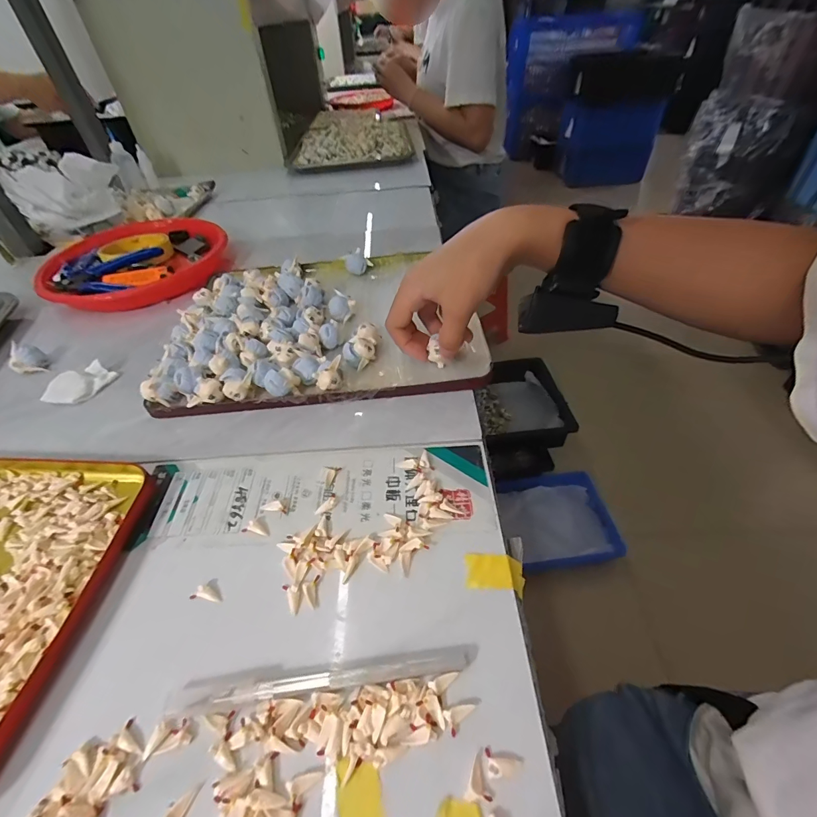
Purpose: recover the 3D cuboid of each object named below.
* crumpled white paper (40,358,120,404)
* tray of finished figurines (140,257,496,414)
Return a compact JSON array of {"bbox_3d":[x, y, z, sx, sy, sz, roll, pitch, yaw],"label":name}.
[{"bbox_3d":[-0.304,-0.024,0.378,0.036,0.015,0.052,17,49,18],"label":"crumpled white paper"},{"bbox_3d":[-0.085,-0.094,0.417,0.288,0.030,0.235,-6,46,-4],"label":"tray of finished figurines"}]

